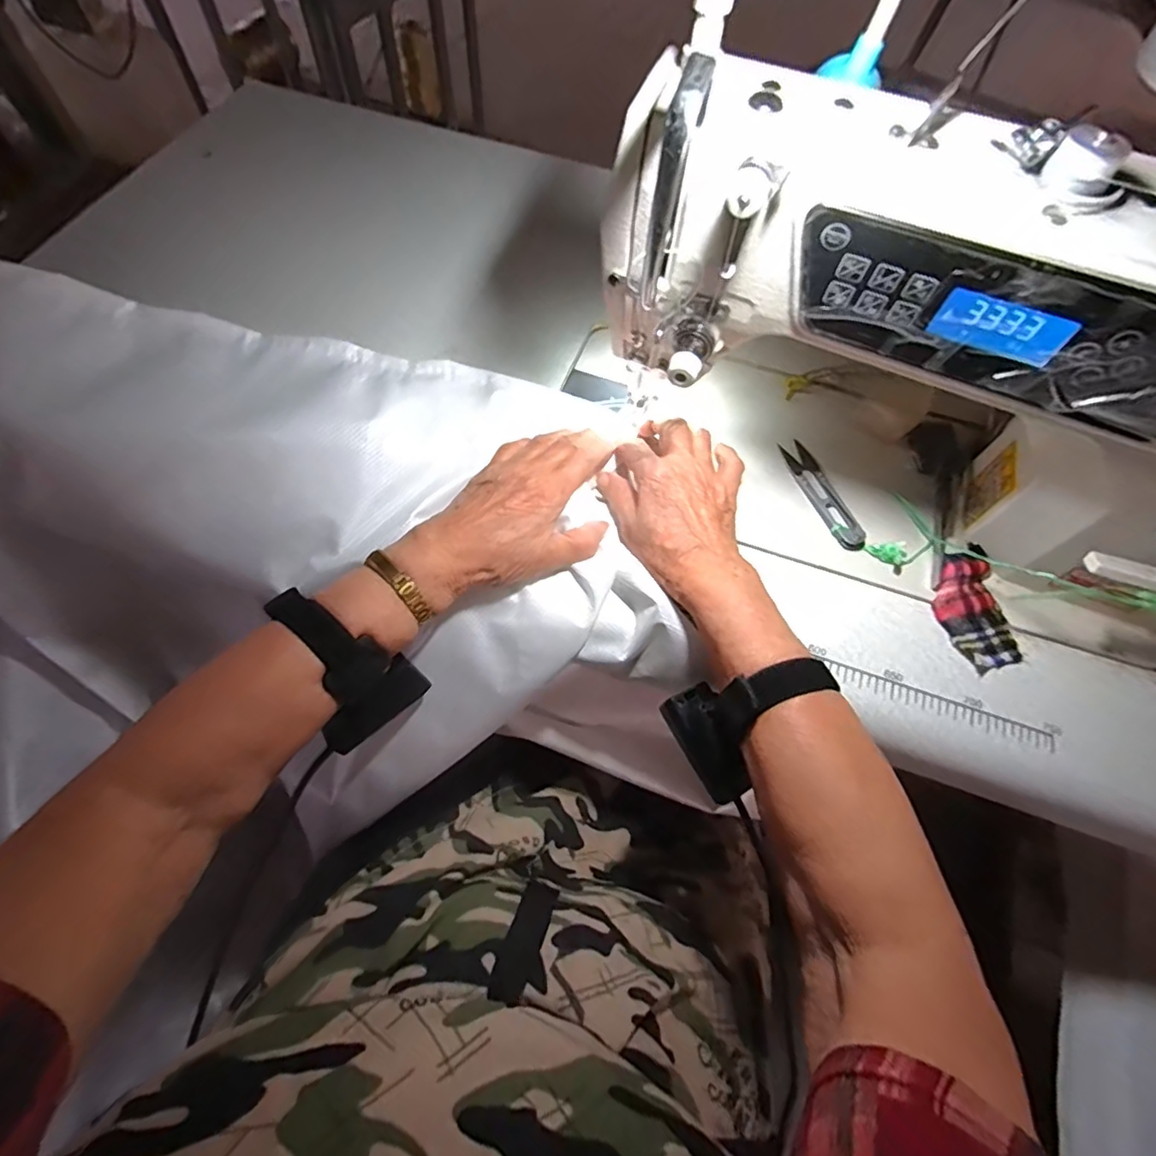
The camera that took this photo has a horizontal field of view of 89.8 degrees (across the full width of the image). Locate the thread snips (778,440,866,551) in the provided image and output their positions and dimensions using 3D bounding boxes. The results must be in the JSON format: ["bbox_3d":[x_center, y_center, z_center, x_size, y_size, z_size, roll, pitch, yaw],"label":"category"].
[{"bbox_3d":[0.183,-0.064,0.434,0.023,0.008,0.098,-17,65,-11],"label":"thread snips"}]

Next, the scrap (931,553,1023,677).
[{"bbox_3d":[0.268,0.022,0.394,0.047,0.014,0.081,0,63,-3],"label":"scrap"}]

